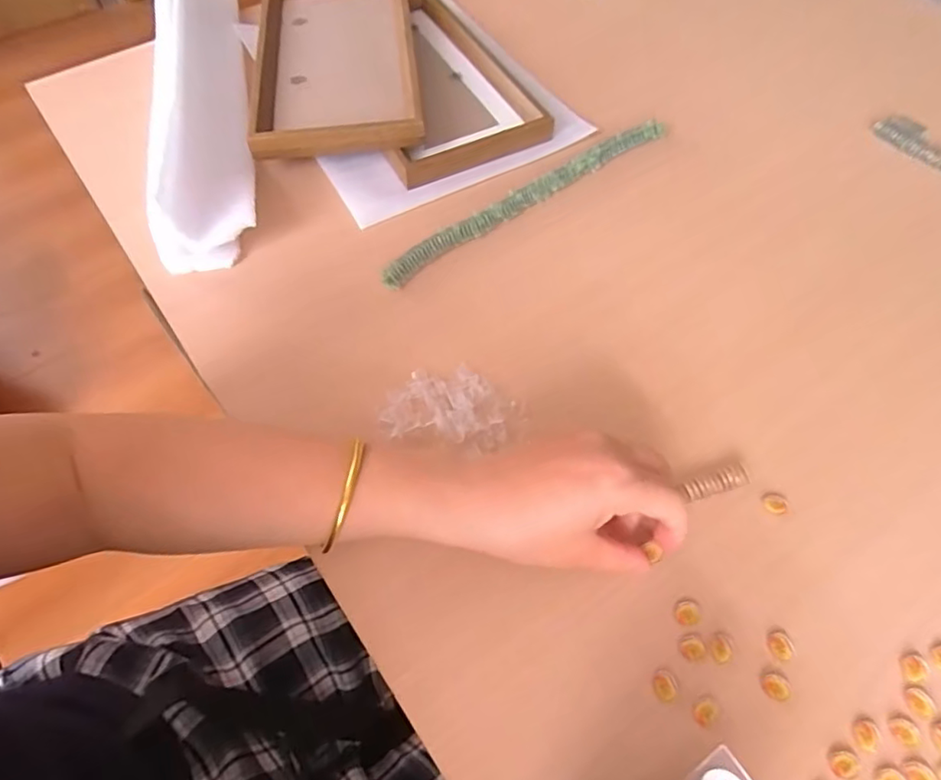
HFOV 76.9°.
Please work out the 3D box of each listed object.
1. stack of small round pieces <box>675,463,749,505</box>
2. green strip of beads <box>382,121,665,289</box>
[{"bbox_3d":[0.152,0.059,0.372,0.044,0.010,0.013,-16,61,-9],"label":"stack of small round pieces"},{"bbox_3d":[0.053,-0.167,0.507,0.301,0.015,0.017,-34,66,-18],"label":"green strip of beads"}]

